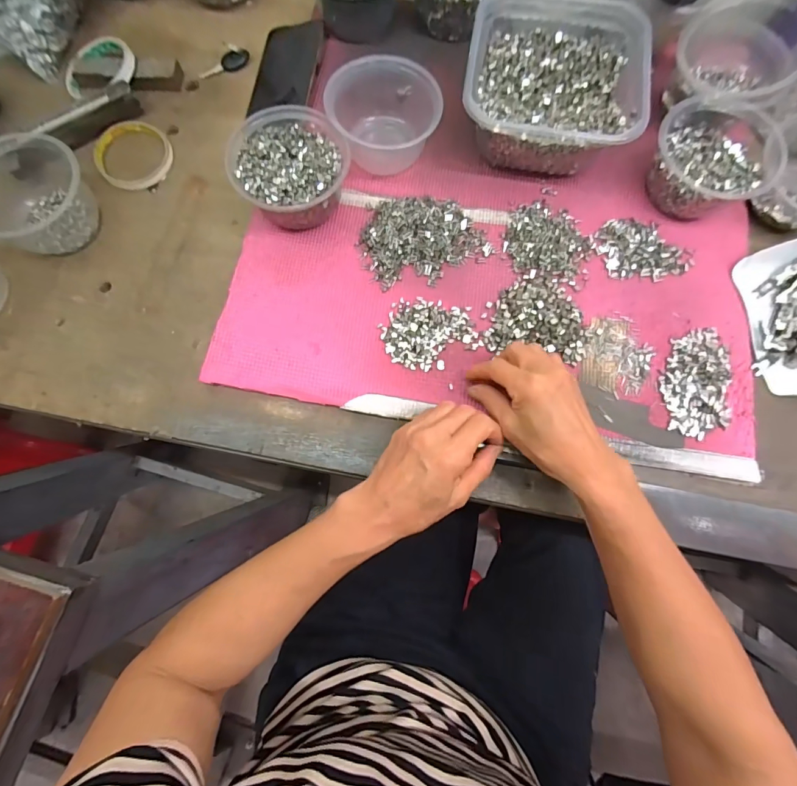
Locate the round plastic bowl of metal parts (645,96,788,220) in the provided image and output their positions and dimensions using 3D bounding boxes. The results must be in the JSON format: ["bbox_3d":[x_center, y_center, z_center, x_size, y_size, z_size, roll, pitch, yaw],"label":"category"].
[{"bbox_3d":[0.316,-0.236,0.420,0.110,0.060,0.113,0,77,0],"label":"round plastic bowl of metal parts"}]

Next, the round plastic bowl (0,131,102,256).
[{"bbox_3d":[-0.382,-0.205,0.420,0.135,0.060,0.114,36,80,8],"label":"round plastic bowl"}]

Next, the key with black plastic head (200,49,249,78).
[{"bbox_3d":[-0.213,-0.402,0.498,0.064,0.012,0.017,-22,78,-5],"label":"key with black plastic head"}]

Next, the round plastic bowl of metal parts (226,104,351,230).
[{"bbox_3d":[-0.106,-0.222,0.418,0.109,0.061,0.111,0,77,0],"label":"round plastic bowl of metal parts"}]

